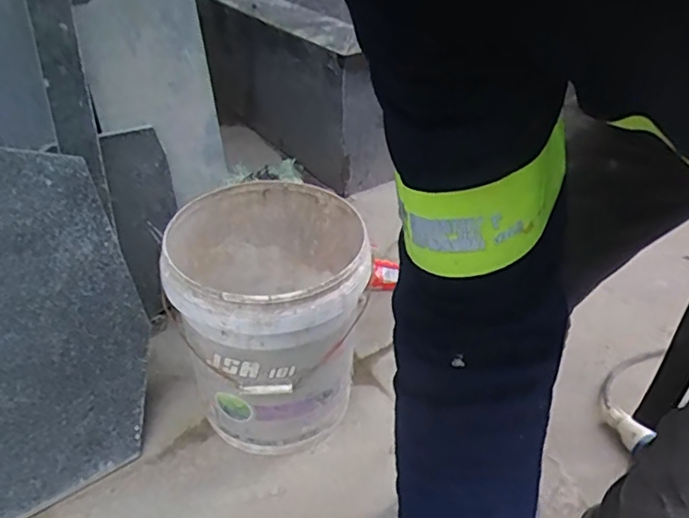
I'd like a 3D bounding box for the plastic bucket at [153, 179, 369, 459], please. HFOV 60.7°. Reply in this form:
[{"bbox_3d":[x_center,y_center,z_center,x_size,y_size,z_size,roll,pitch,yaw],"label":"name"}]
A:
[{"bbox_3d":[-0.131,0.110,0.993,0.289,0.366,0.319,-5,38,-9],"label":"plastic bucket"}]

